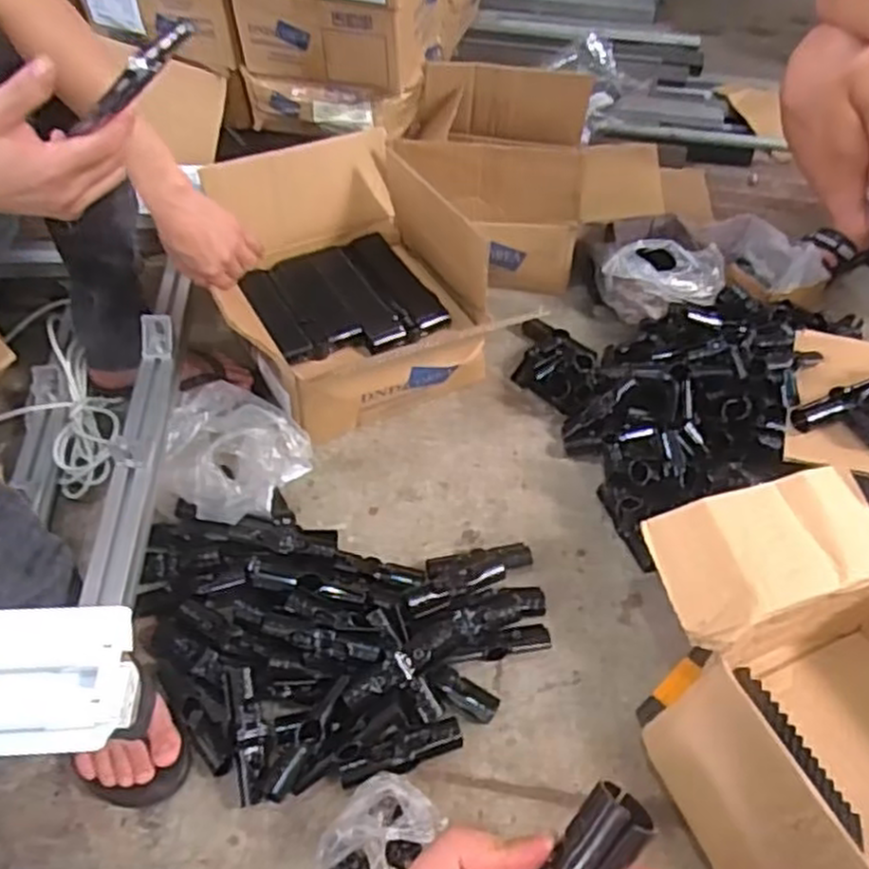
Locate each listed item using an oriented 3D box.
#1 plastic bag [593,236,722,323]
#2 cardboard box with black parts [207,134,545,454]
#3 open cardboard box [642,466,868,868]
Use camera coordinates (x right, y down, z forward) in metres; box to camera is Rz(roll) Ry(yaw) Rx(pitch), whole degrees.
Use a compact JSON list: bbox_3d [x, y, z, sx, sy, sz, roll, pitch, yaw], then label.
[{"bbox_3d":[0.368,-0.244,1.255,0.195,0.126,0.111,11,48,6],"label":"plastic bag"},{"bbox_3d":[-0.131,-0.218,1.115,0.350,0.225,0.413,-14,50,-16],"label":"cardboard box with black parts"},{"bbox_3d":[0.396,0.274,0.741,0.328,0.148,0.449,-17,51,-18],"label":"open cardboard box"}]

